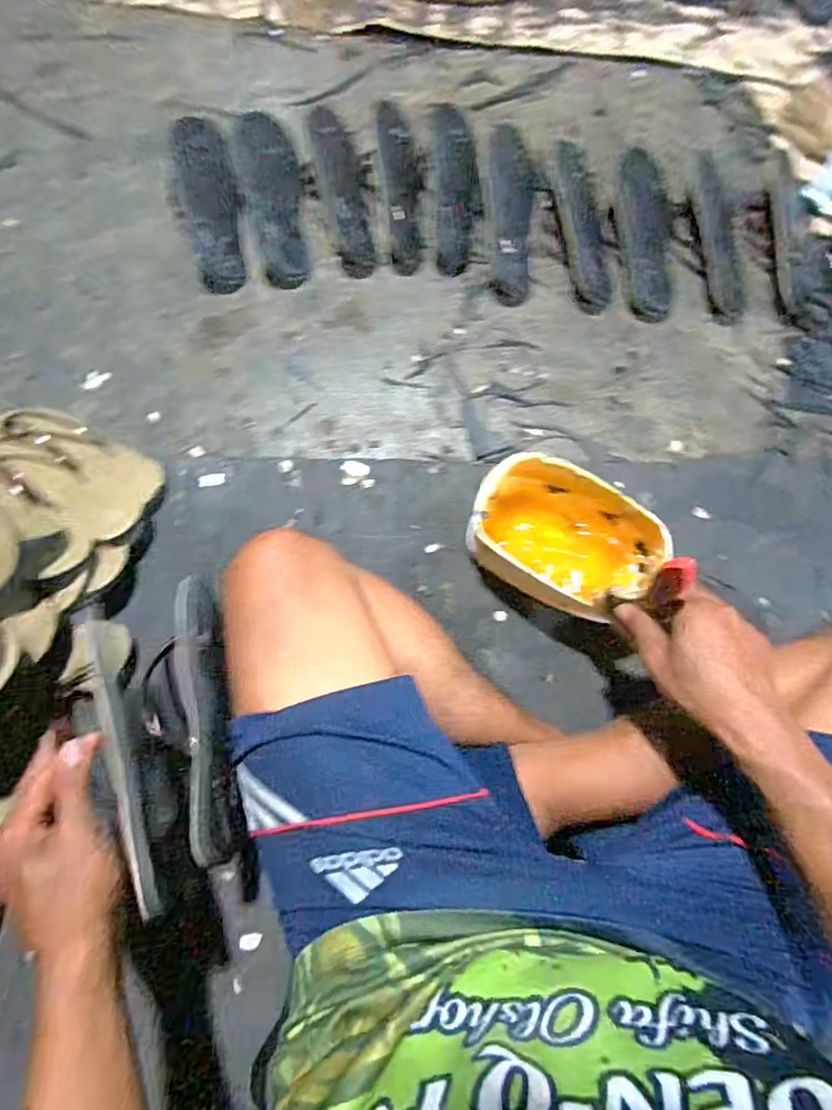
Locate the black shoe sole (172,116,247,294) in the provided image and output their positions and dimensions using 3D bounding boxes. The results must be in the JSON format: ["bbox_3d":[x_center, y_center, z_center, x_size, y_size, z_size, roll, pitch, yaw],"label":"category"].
[{"bbox_3d":[-0.279,-0.474,0.769,0.071,0.030,0.250,-12,78,-2],"label":"black shoe sole"}]

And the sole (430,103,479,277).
[{"bbox_3d":[0.053,-0.508,0.765,0.062,0.043,0.249,-2,74,-1],"label":"sole"}]

